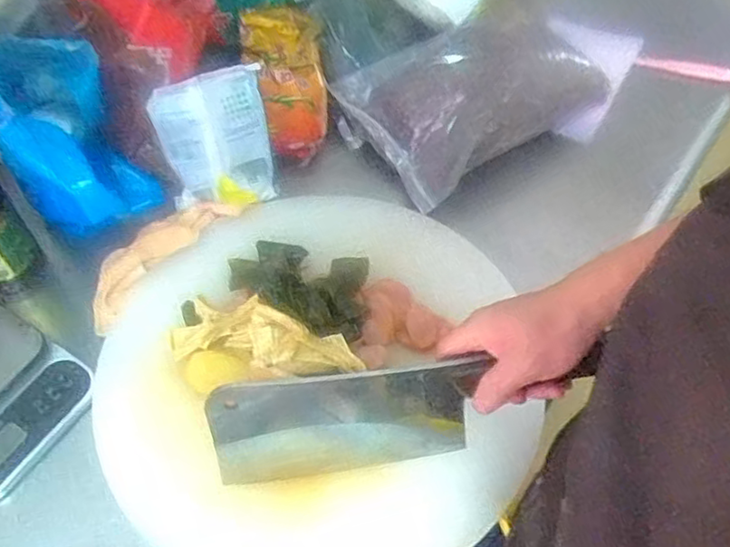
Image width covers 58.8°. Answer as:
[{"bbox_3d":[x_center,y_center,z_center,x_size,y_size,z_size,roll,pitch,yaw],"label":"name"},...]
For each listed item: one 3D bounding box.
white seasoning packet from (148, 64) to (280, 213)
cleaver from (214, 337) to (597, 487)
[{"bbox_3d":[-0.172,-0.152,0.744,0.123,0.162,0.023,-21,40,-21],"label":"white seasoning packet"},{"bbox_3d":[0.030,0.106,0.529,0.303,0.115,0.025,-11,35,0],"label":"cleaver"}]

